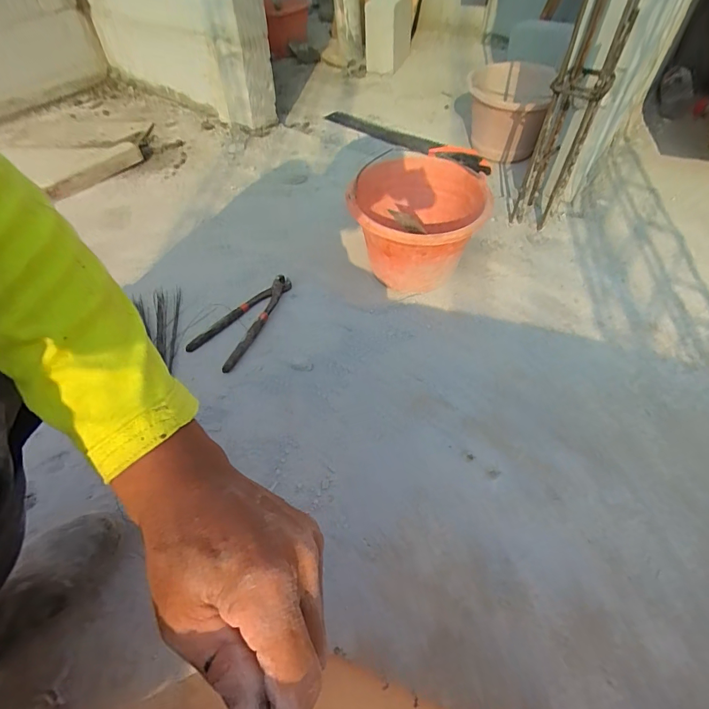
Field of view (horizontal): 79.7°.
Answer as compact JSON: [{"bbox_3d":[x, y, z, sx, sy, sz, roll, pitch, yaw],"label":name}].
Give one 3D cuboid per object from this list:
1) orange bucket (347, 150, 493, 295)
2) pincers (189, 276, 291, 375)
[{"bbox_3d":[0.106,-0.224,0.749,0.216,0.169,0.226,-1,52,1],"label":"orange bucket"},{"bbox_3d":[-0.195,-0.067,0.747,0.085,0.016,0.214,19,55,15],"label":"pincers"}]

